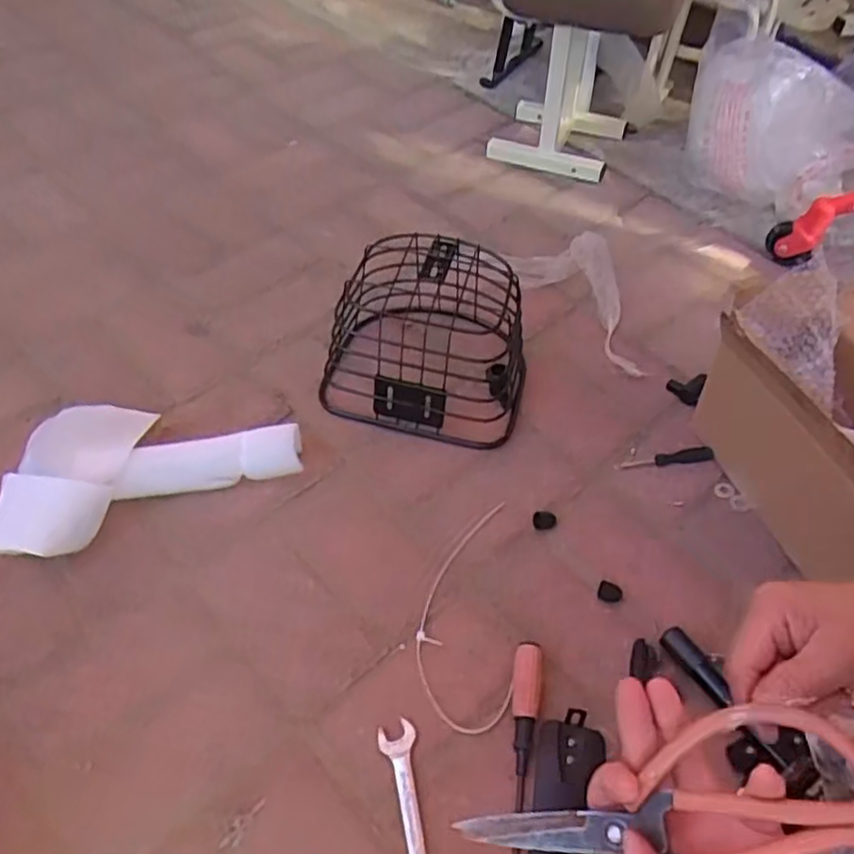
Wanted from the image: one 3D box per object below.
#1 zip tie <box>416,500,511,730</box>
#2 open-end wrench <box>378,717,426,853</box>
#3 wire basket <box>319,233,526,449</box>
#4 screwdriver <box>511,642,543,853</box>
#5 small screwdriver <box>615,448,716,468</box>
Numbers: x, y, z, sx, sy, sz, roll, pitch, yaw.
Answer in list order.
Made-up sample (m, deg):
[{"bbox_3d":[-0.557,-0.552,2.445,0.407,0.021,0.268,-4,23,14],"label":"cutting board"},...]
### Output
[{"bbox_3d":[0.035,0.179,0.689,0.091,0.005,0.234,-1,54,1],"label":"zip tie"},{"bbox_3d":[-0.014,0.321,0.569,0.031,0.013,0.153,-10,54,-5],"label":"open-end wrench"},{"bbox_3d":[0.005,-0.105,0.828,0.228,0.146,0.191,12,54,8],"label":"wire basket"},{"bbox_3d":[0.081,0.286,0.596,0.026,0.025,0.199,7,54,6],"label":"screwdriver"},{"bbox_3d":[0.271,0.037,0.790,0.112,0.013,0.017,-7,54,-4],"label":"small screwdriver"}]

